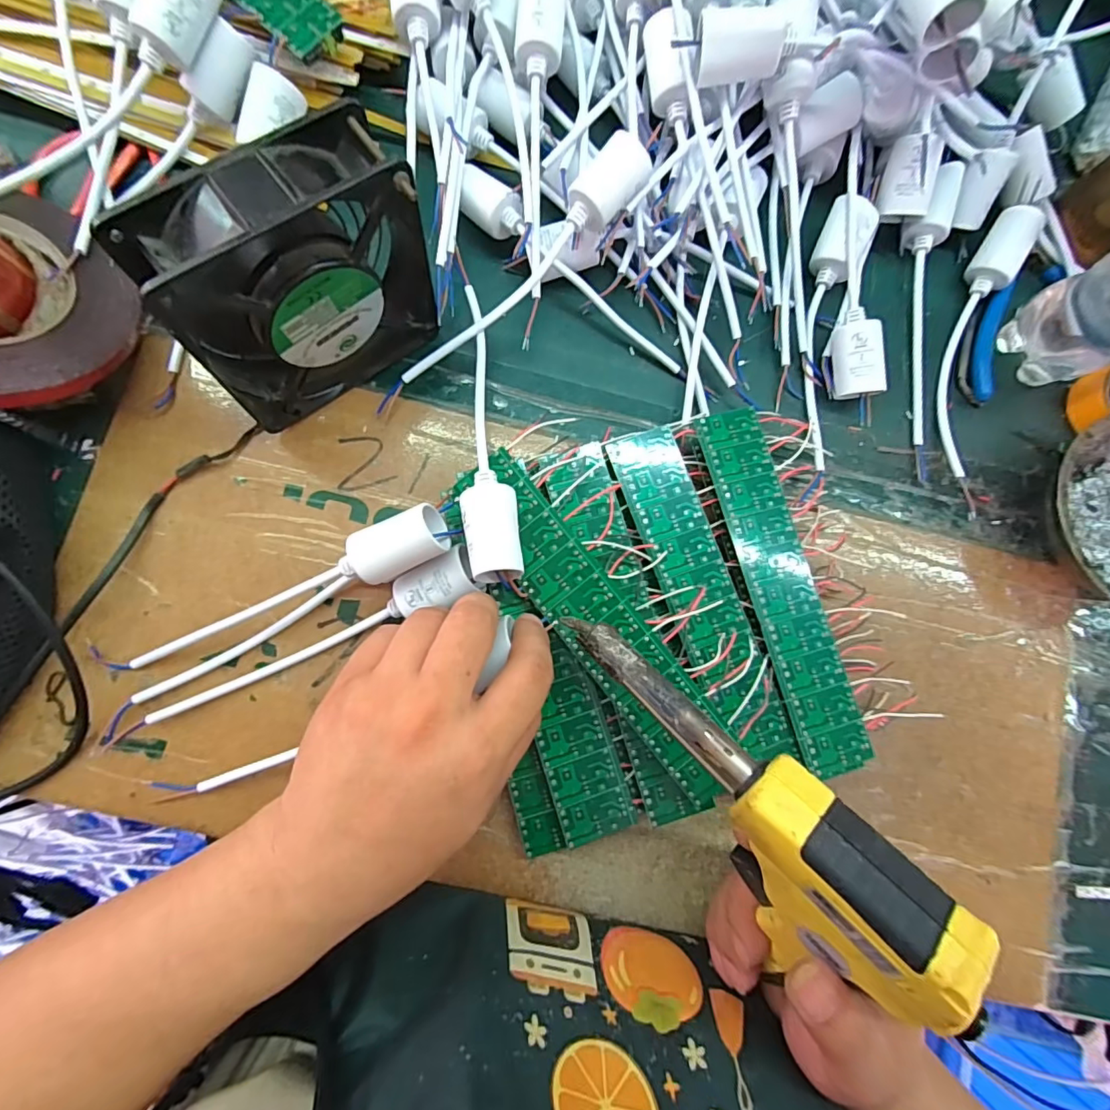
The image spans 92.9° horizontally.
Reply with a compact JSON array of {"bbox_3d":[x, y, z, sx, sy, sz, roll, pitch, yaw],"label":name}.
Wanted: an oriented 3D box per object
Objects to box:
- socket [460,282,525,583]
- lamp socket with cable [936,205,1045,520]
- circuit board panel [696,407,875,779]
[{"bbox_3d":[-0.038,-0.074,0.287,0.026,0.022,0.183,-4,67,-6],"label":"socket"},{"bbox_3d":[0.276,-0.128,0.342,0.029,0.032,0.204,18,81,-3],"label":"lamp socket with cable"},{"bbox_3d":[0.125,0.016,0.293,0.039,0.004,0.201,-14,82,-7],"label":"circuit board panel"}]

